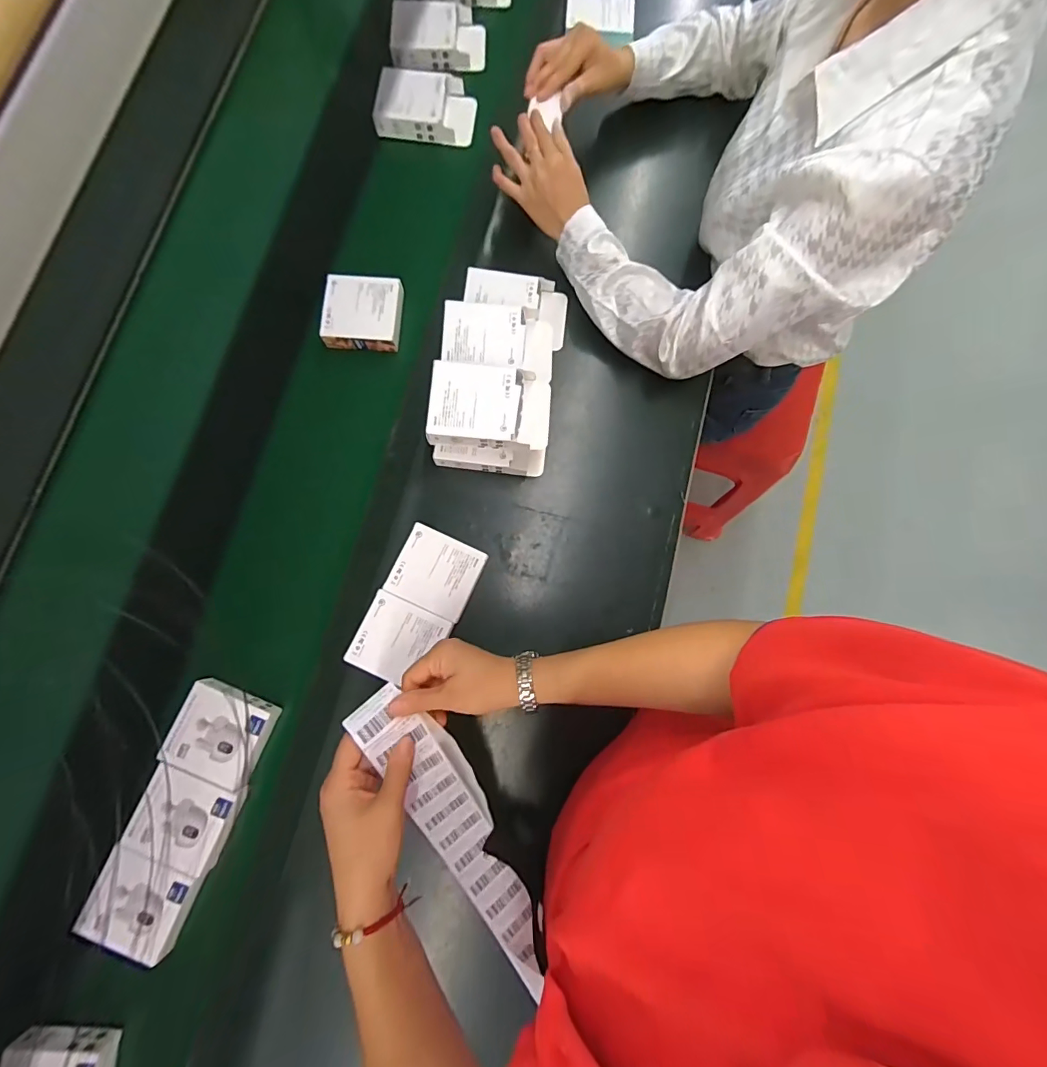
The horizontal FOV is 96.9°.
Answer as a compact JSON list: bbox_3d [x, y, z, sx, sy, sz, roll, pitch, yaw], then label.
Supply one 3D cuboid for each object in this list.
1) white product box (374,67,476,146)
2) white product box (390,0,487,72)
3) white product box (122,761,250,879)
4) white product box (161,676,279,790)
[{"bbox_3d":[-0.146,-0.637,0.690,0.147,0.038,0.098,5,80,0],"label":"white product box"},{"bbox_3d":[-0.129,-0.764,0.709,0.139,0.032,0.103,-2,80,-1],"label":"white product box"},{"bbox_3d":[-0.370,0.309,0.510,0.098,0.037,0.092,23,80,3],"label":"white product box"},{"bbox_3d":[-0.345,0.227,0.528,0.099,0.029,0.089,21,80,3],"label":"white product box"}]

